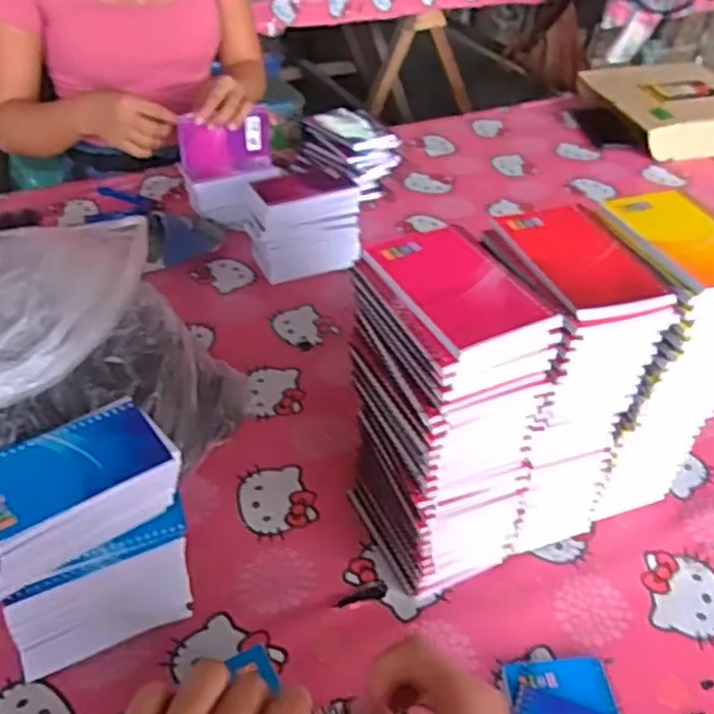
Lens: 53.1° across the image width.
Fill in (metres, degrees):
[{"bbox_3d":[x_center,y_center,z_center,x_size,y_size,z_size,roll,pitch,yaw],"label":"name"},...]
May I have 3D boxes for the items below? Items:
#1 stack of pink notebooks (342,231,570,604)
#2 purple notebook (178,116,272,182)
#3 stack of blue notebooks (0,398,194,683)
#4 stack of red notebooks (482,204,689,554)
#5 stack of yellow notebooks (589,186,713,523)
[{"bbox_3d":[0.066,0.058,0.588,0.097,0.284,0.129,-17,44,-20],"label":"stack of pink notebooks"},{"bbox_3d":[-0.195,-0.314,1.076,0.133,0.092,0.013,-7,42,-19],"label":"purple notebook"},{"bbox_3d":[-0.210,0.148,0.563,0.150,0.177,0.102,-20,45,-22],"label":"stack of blue notebooks"},{"bbox_3d":[0.159,0.036,0.623,0.097,0.296,0.131,-13,44,-18],"label":"stack of red notebooks"},{"bbox_3d":[0.257,0.018,0.643,0.094,0.293,0.134,-7,41,-9],"label":"stack of yellow notebooks"}]

